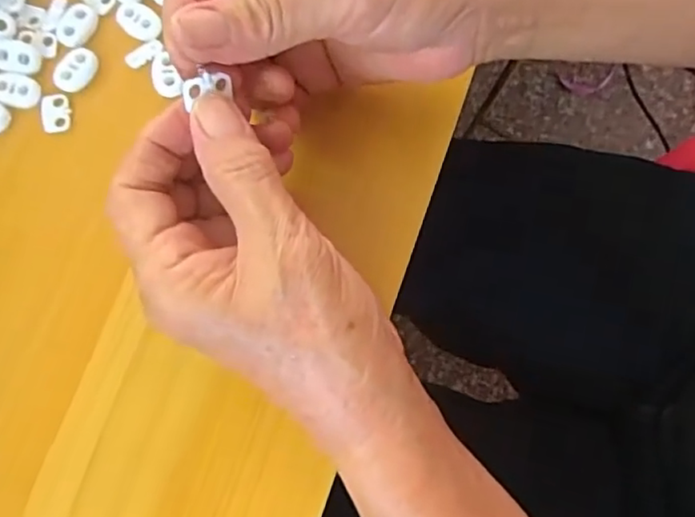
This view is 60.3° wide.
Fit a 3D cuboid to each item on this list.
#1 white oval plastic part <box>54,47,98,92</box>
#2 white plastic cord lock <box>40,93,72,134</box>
[{"bbox_3d":[-0.127,-0.088,0.279,0.016,0.005,0.023,41,79,9],"label":"white oval plastic part"},{"bbox_3d":[-0.135,-0.068,0.275,0.013,0.004,0.018,-4,76,-1],"label":"white plastic cord lock"}]

